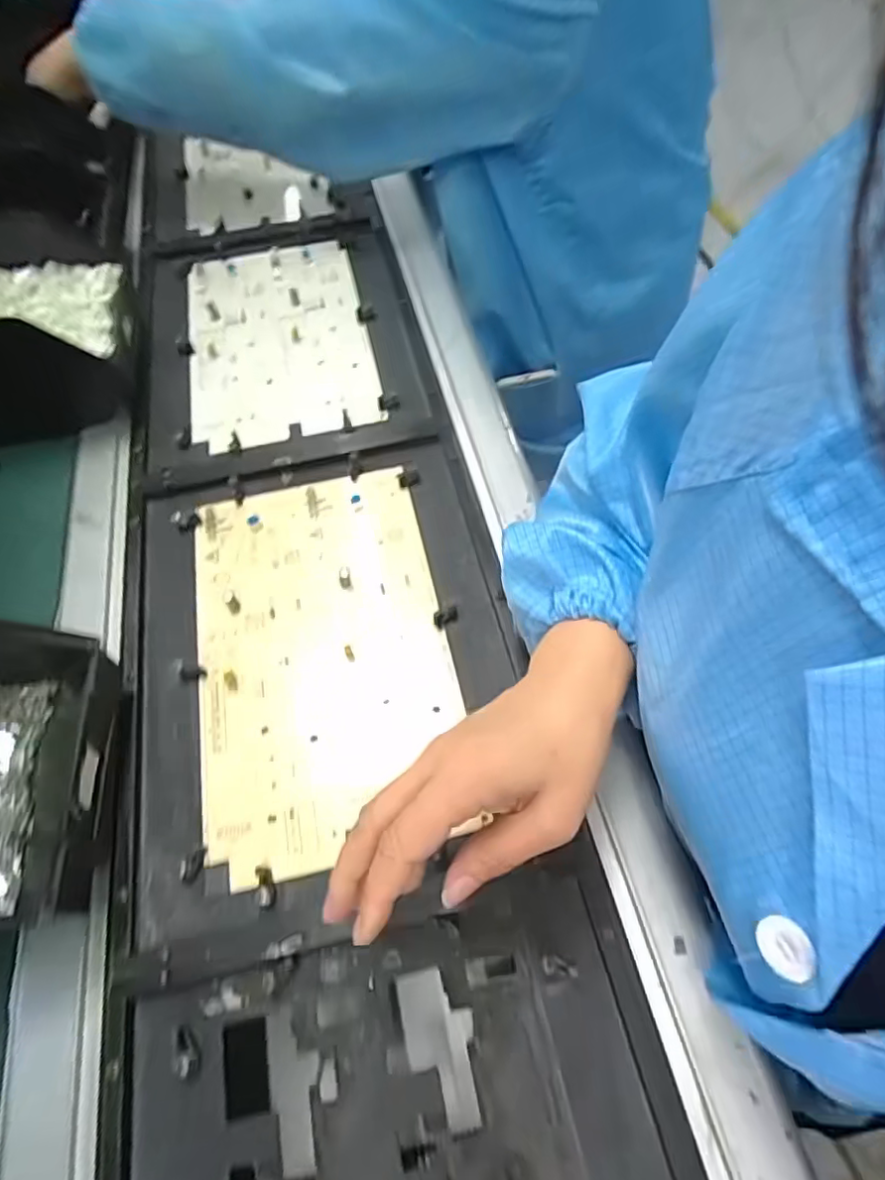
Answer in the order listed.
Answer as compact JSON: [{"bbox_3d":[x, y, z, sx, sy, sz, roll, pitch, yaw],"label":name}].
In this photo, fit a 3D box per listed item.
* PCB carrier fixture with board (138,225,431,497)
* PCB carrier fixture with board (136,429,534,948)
[{"bbox_3d":[-0.169,-0.259,0.586,0.257,0.035,0.335,-12,61,-8],"label":"PCB carrier fixture with board"},{"bbox_3d":[-0.083,0.038,0.426,0.253,0.016,0.333,-11,61,-7],"label":"PCB carrier fixture with board"}]

